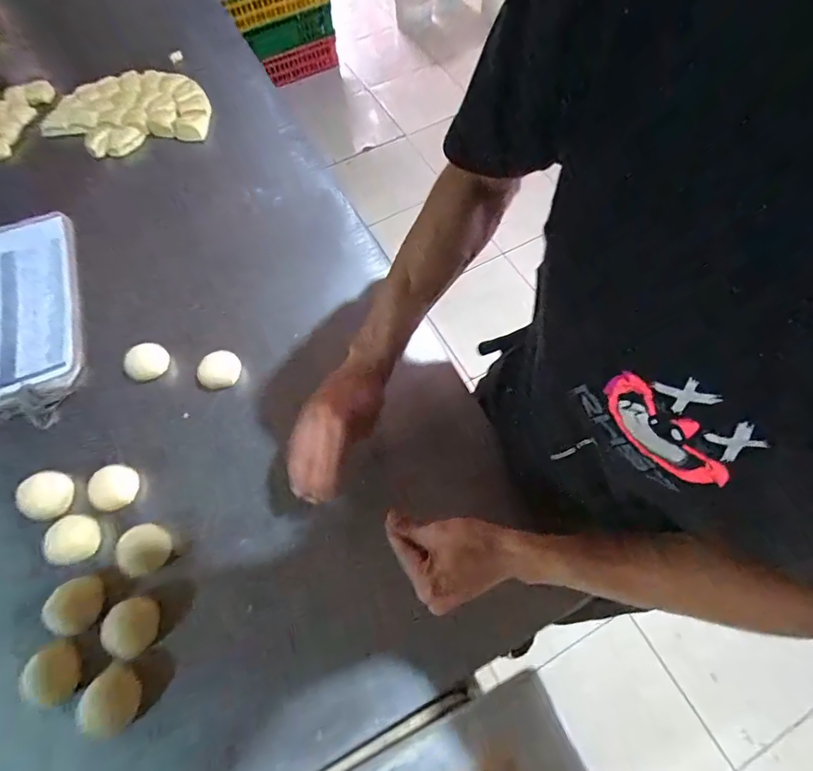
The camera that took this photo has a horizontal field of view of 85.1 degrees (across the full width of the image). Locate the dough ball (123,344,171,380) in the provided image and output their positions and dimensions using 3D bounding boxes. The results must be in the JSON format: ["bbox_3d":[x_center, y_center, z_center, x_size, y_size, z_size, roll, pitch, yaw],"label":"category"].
[{"bbox_3d":[-0.355,-0.032,0.606,0.041,0.032,0.054,34,71,14],"label":"dough ball"}]

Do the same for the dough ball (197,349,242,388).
[{"bbox_3d":[-0.253,-0.020,0.602,0.054,0.029,0.043,-8,67,-3],"label":"dough ball"}]

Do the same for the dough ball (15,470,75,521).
[{"bbox_3d":[-0.432,0.130,0.529,0.054,0.036,0.057,11,67,5],"label":"dough ball"}]

